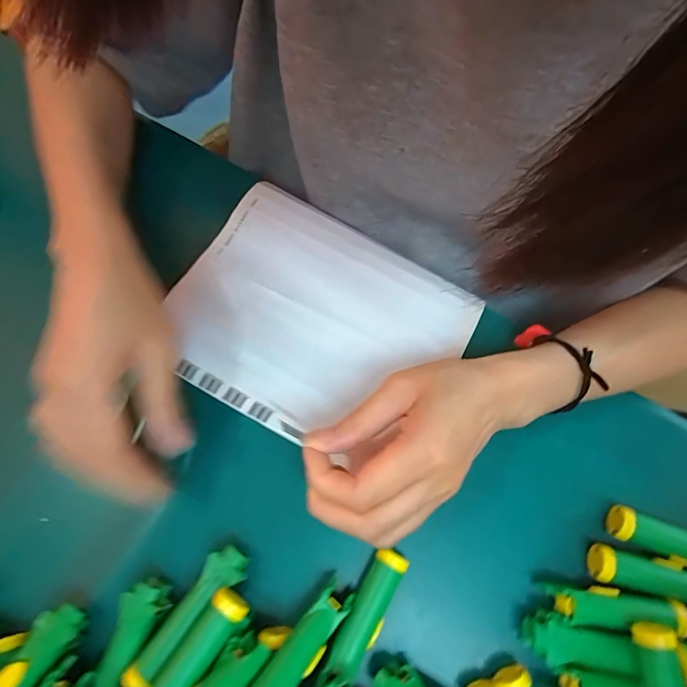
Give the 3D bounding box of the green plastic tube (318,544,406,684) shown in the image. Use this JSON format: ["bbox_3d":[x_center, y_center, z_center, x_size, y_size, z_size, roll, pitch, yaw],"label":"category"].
[{"bbox_3d":[0.014,0.158,0.243,0.020,0.014,0.072,29,74,8],"label":"green plastic tube"}]

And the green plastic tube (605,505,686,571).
[{"bbox_3d":[0.209,0.127,0.257,0.076,0.018,0.025,20,73,6],"label":"green plastic tube"}]

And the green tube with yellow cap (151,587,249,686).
[{"bbox_3d":[-0.081,0.167,0.221,0.019,0.030,0.071,36,75,10],"label":"green tube with yellow cap"}]

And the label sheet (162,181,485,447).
[{"bbox_3d":[-0.017,-0.021,0.315,0.202,0.023,0.179,29,65,4],"label":"label sheet"}]

